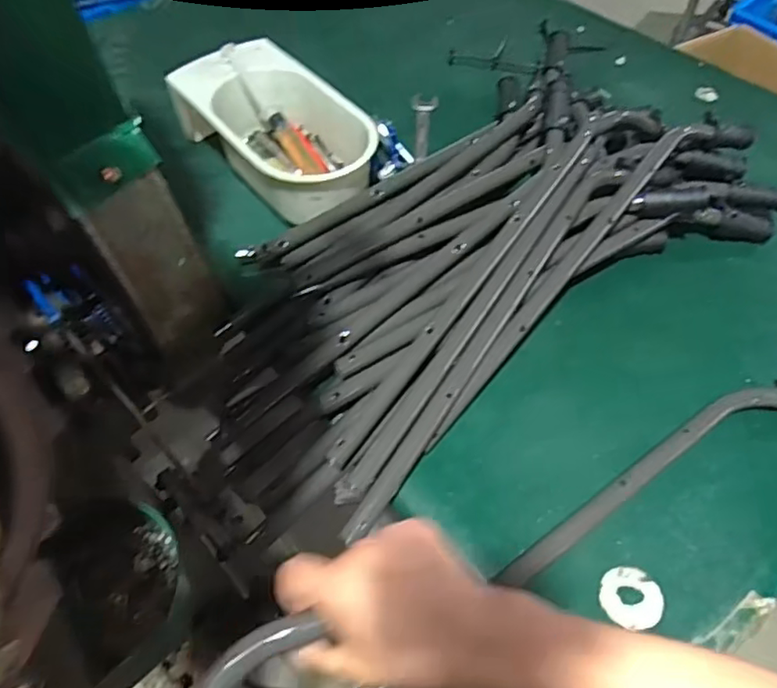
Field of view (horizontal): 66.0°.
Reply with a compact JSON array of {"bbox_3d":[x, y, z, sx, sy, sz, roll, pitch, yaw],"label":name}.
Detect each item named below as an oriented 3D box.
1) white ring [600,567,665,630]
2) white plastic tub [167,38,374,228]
[{"bbox_3d":[0.189,0.196,0.464,0.047,0.004,0.044,-1,55,1],"label":"white ring"},{"bbox_3d":[-0.130,-0.257,0.746,0.151,0.093,0.296,-34,61,-21],"label":"white plastic tub"}]

